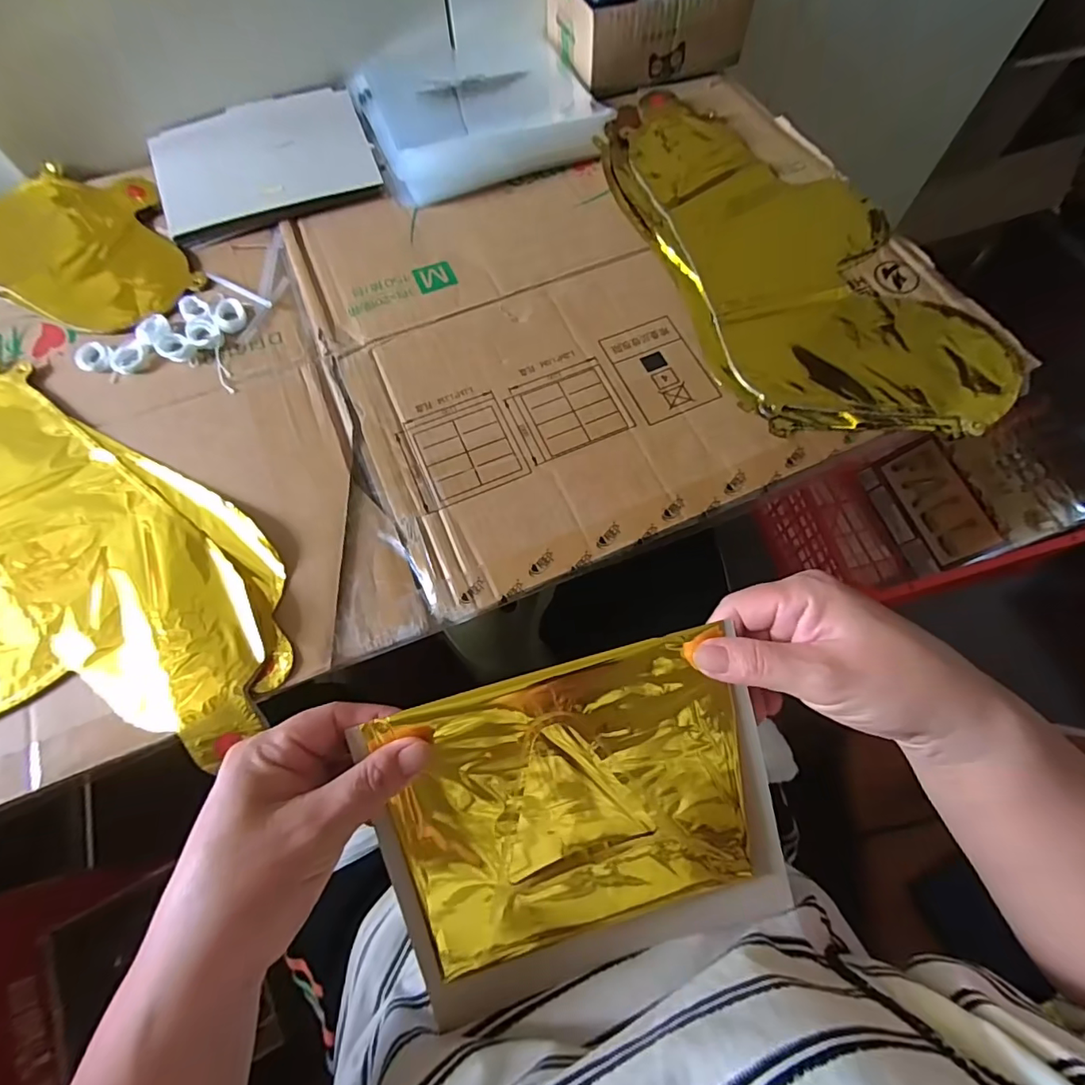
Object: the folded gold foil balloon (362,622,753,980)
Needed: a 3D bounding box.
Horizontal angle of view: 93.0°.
[{"bbox_3d":[0.017,0.125,0.252,0.165,0.012,0.129,-15,95,-5],"label":"folded gold foil balloon"}]

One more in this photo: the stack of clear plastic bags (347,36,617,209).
[{"bbox_3d":[-0.066,-0.446,0.522,0.227,0.033,0.208,-16,68,-6],"label":"stack of clear plastic bags"}]

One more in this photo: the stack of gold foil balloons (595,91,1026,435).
[{"bbox_3d":[0.207,-0.268,0.456,0.214,0.017,0.423,-17,68,-7],"label":"stack of gold foil balloons"}]

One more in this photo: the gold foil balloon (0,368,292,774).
[{"bbox_3d":[-0.392,0.017,0.347,0.394,0.015,0.346,-19,68,-7],"label":"gold foil balloon"}]

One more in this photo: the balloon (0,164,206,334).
[{"bbox_3d":[-0.523,-0.245,0.465,0.404,0.019,0.226,-13,68,-5],"label":"balloon"}]

